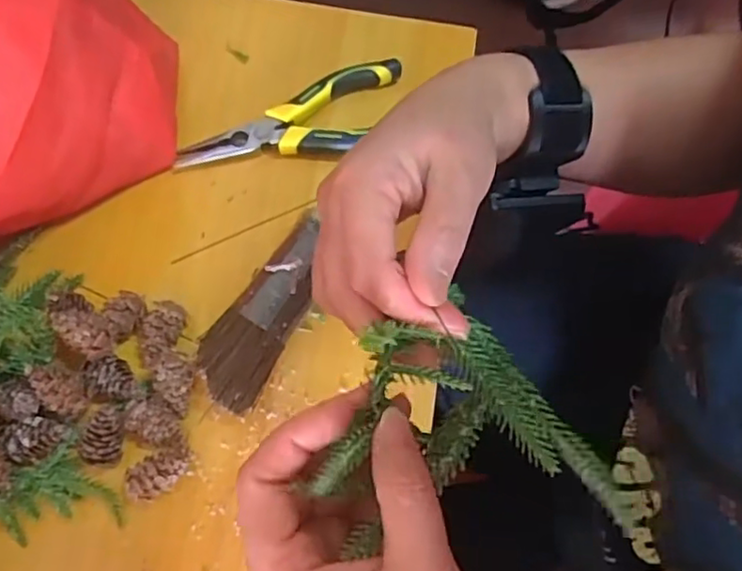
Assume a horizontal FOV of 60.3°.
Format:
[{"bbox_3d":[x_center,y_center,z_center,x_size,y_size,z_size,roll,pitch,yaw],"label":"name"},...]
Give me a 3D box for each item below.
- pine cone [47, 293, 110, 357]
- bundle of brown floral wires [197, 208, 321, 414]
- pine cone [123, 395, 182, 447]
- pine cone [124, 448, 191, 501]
[{"bbox_3d":[-0.158,0.021,0.348,0.044,0.018,0.021,37,74,10],"label":"pine cone"},{"bbox_3d":[-0.059,0.015,0.370,0.038,0.030,0.114,29,72,8],"label":"bundle of brown floral wires"},{"bbox_3d":[-0.118,0.075,0.350,0.027,0.017,0.021,33,73,9],"label":"pine cone"},{"bbox_3d":[-0.113,0.101,0.342,0.033,0.020,0.020,-34,76,-13],"label":"pine cone"}]

